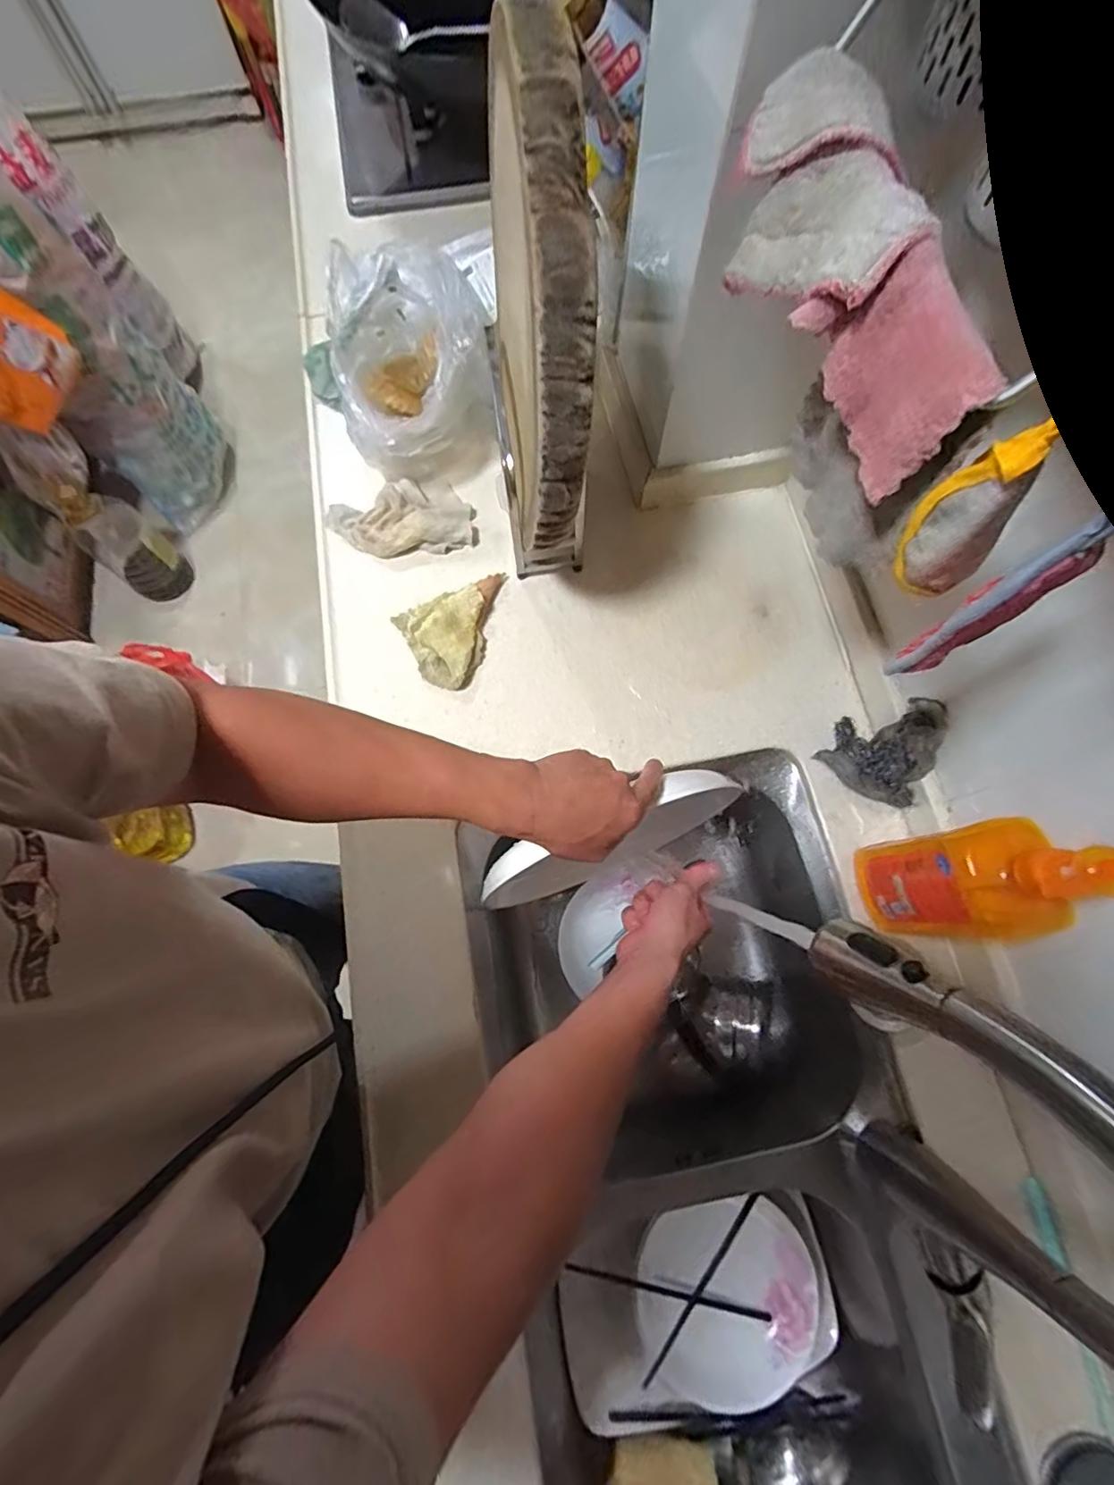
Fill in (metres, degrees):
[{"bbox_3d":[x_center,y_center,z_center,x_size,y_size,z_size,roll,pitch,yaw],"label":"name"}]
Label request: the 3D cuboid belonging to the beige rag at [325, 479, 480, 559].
[{"bbox_3d":[-0.195,-0.277,0.705,0.175,0.032,0.102,-15,73,-4],"label":"beige rag"}]

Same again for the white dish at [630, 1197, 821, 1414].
[{"bbox_3d":[0.182,0.592,0.607,0.189,0.061,0.166,-18,74,-5],"label":"white dish"}]

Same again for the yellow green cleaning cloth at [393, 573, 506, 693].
[{"bbox_3d":[-0.111,-0.128,0.658,0.133,0.027,0.115,-21,74,-5],"label":"yellow green cleaning cloth"}]

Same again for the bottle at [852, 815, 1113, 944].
[{"bbox_3d":[0.337,0.119,0.468,0.049,0.229,0.090,-9,73,-2],"label":"bottle"}]

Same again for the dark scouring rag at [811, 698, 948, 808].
[{"bbox_3d":[0.345,0.007,0.581,0.075,0.094,0.098,-42,77,-11],"label":"dark scouring rag"}]

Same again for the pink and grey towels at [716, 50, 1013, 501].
[{"bbox_3d":[0.167,-0.273,0.333,0.049,0.086,0.253,-12,73,-3],"label":"pink and grey towels"}]

